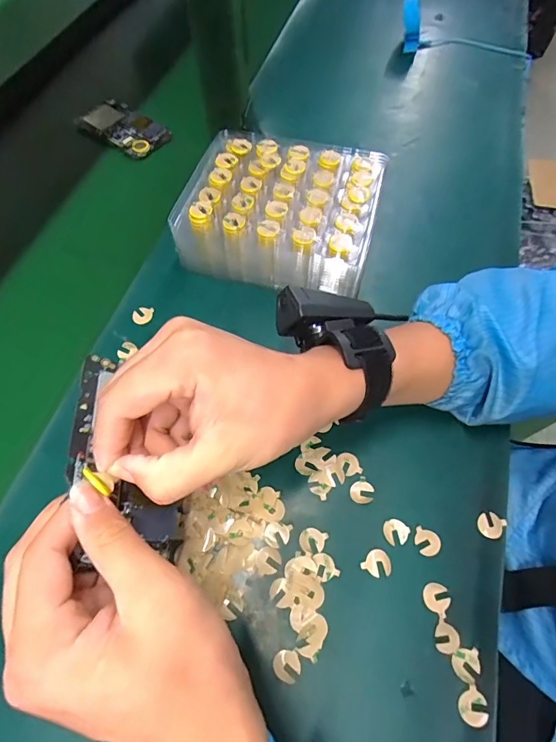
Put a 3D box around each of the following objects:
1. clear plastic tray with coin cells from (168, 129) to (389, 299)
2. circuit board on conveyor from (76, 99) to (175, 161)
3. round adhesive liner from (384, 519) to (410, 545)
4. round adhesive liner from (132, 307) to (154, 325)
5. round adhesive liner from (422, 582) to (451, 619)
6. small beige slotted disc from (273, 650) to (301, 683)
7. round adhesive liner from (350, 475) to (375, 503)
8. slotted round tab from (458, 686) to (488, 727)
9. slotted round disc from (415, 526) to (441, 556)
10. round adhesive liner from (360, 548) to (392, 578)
[{"bbox_3d":[0.005,-0.153,0.405,0.182,0.065,0.147,13,62,7],"label":"clear plastic tray with coin cells"},{"bbox_3d":[-0.197,-0.311,0.528,0.117,0.017,0.059,34,68,19],"label":"circuit board on conveyor"},{"bbox_3d":[0.084,0.115,0.299,0.017,0.004,0.017,-1,62,2],"label":"round adhesive liner"},{"bbox_3d":[-0.124,-0.051,0.382,0.019,0.004,0.017,-4,69,-3],"label":"round adhesive liner"},{"bbox_3d":[0.106,0.152,0.279,0.018,0.004,0.018,0,63,1],"label":"round adhesive liner"},{"bbox_3d":[0.006,0.185,0.262,0.017,0.004,0.016,0,55,1],"label":"small beige slotted disc"},{"bbox_3d":[0.063,0.090,0.311,0.019,0.004,0.017,-36,71,-28],"label":"round adhesive liner"},{"bbox_3d":[0.119,0.204,0.253,0.018,0.004,0.017,-2,57,2],"label":"slotted round tab"},{"bbox_3d":[0.106,0.121,0.296,0.018,0.004,0.018,-1,61,1],"label":"slotted round disc"},{"bbox_3d":[0.069,0.133,0.289,0.019,0.004,0.017,26,65,18],"label":"round adhesive liner"}]

